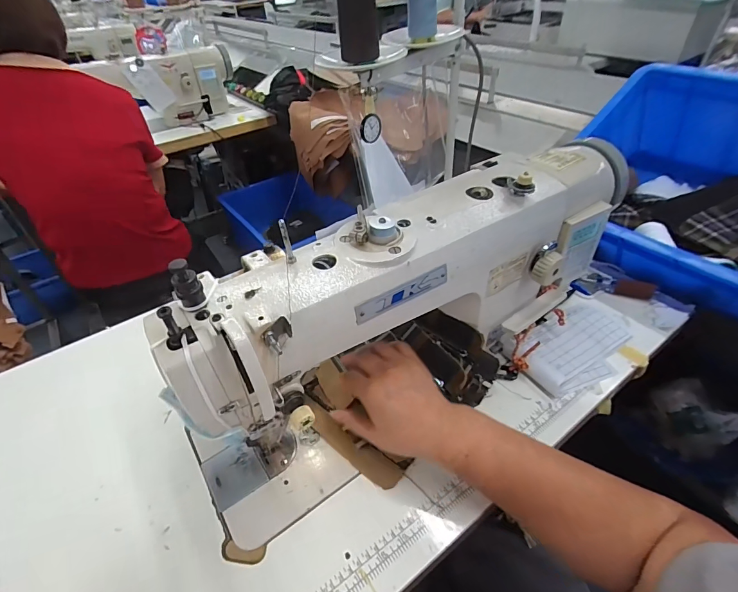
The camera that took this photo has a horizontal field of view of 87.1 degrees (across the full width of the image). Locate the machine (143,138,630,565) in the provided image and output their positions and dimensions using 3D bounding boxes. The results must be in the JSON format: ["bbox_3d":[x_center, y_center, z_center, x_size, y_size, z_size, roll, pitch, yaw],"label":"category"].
[{"bbox_3d":[0.077,0.001,0.445,0.558,0.232,0.138,-30,48,-27],"label":"machine"}]

